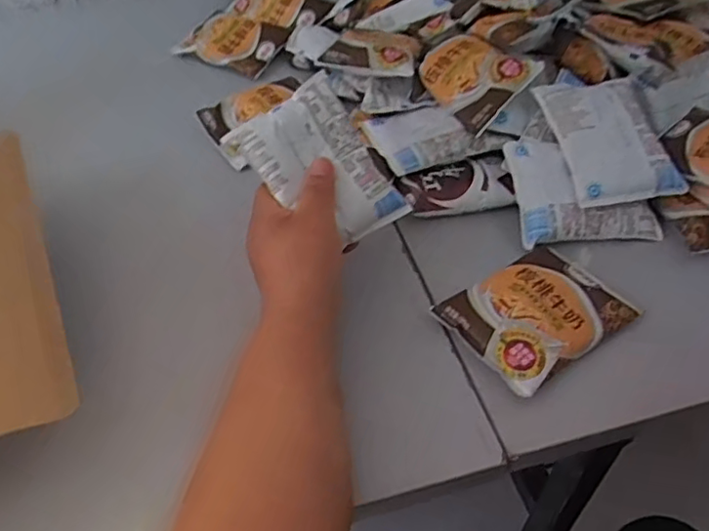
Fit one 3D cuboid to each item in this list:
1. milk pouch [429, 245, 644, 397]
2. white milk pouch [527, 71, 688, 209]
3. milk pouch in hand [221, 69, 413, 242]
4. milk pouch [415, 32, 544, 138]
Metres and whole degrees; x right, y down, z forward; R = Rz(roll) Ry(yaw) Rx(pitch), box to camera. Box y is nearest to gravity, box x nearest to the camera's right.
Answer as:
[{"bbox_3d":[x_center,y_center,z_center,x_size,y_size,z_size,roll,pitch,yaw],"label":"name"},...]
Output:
[{"bbox_3d":[0.140,0.032,0.483,0.125,0.019,0.094,-29,53,-24],"label":"milk pouch"},{"bbox_3d":[0.223,-0.114,0.553,0.092,0.023,0.124,-11,69,-5],"label":"white milk pouch"},{"bbox_3d":[-0.024,-0.071,0.478,0.086,0.018,0.123,-38,95,-19],"label":"milk pouch in hand"},{"bbox_3d":[0.110,-0.181,0.605,0.103,0.023,0.090,41,87,23],"label":"milk pouch"}]

